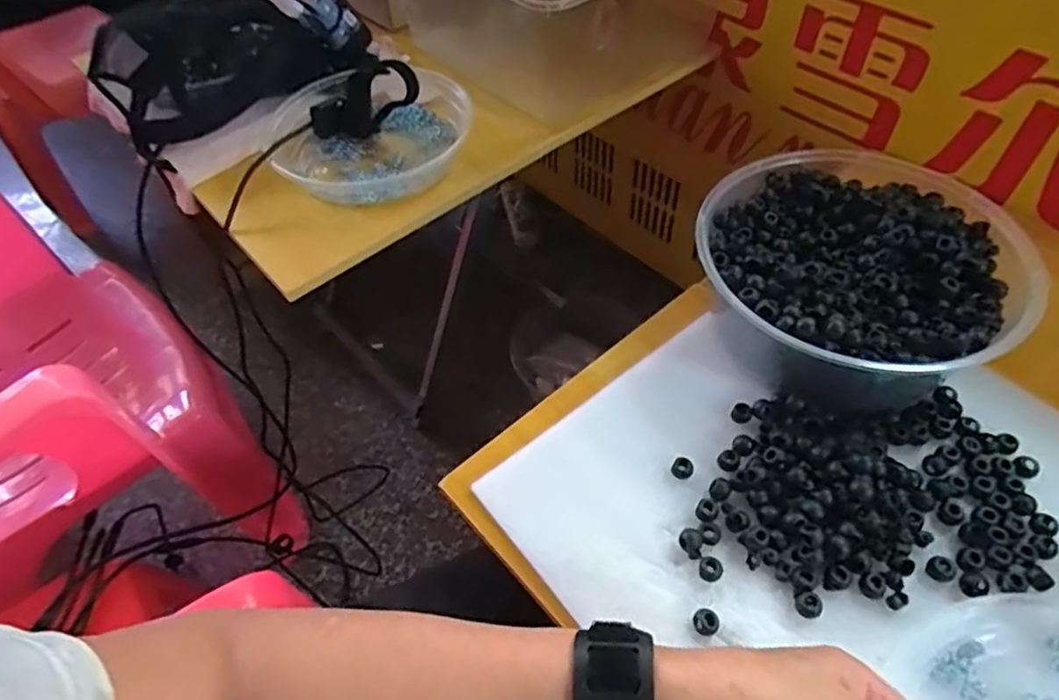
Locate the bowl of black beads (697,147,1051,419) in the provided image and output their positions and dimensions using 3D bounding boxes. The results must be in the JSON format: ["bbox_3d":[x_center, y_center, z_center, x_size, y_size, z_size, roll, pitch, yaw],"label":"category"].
[{"bbox_3d":[0.270,-0.058,0.544,0.244,0.088,0.228,-2,53,2],"label":"bowl of black beads"}]

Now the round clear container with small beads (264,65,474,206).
[{"bbox_3d":[-0.190,-0.264,0.744,0.227,0.043,0.246,-2,53,2],"label":"round clear container with small beads"}]

